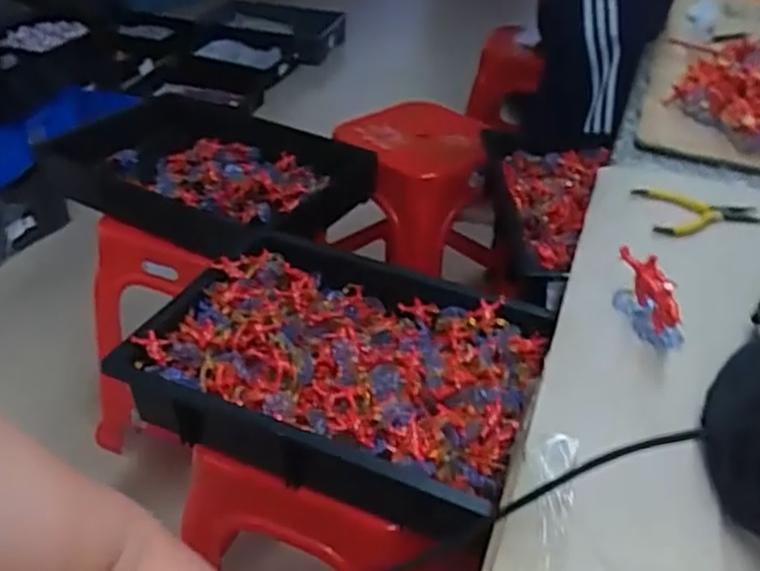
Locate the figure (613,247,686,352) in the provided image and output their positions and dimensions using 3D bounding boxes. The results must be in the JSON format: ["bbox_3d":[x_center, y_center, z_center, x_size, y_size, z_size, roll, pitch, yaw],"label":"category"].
[{"bbox_3d":[0.210,0.009,0.566,0.026,0.050,0.071,-8,37,-15],"label":"figure"}]

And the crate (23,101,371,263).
[{"bbox_3d":[-0.276,-0.179,1.204,0.471,0.101,0.303,20,39,22],"label":"crate"}]

